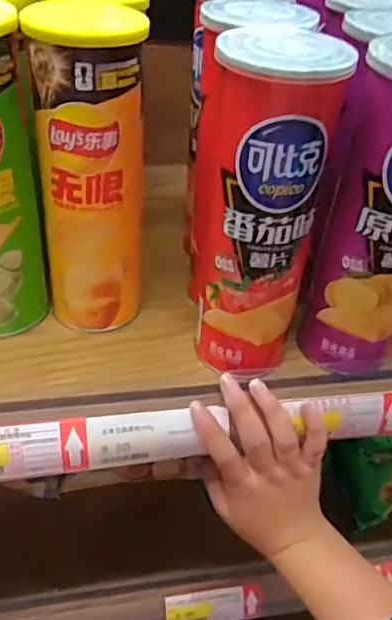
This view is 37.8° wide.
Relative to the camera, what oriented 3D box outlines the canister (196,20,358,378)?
[{"bbox_3d":[0.041,-0.055,0.354,0.064,0.207,0.063,11,39,7],"label":"canister"}]

